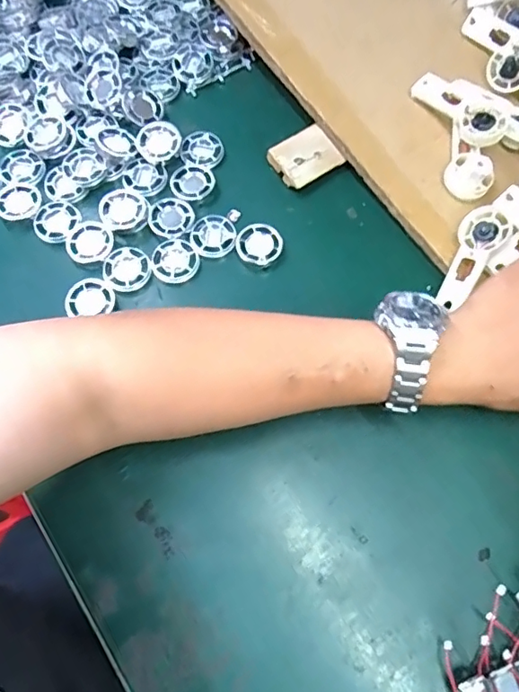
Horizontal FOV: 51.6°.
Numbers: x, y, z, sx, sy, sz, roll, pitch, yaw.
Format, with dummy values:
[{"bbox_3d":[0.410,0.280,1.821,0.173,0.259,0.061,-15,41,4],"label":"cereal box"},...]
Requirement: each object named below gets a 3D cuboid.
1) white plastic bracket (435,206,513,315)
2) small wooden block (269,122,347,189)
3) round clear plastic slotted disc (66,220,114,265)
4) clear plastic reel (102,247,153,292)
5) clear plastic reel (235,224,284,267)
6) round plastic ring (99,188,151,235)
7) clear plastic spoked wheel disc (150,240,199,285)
[{"bbox_3d":[0.173,-0.073,0.439,0.035,0.012,0.090,28,85,9],"label":"white plastic bracket"},{"bbox_3d":[0.042,-0.172,0.490,0.059,0.014,0.046,-33,74,-12],"label":"small wooden block"},{"bbox_3d":[-0.144,-0.089,0.455,0.038,0.004,0.039,0,70,-1],"label":"round clear plastic slotted disc"},{"bbox_3d":[-0.111,-0.065,0.448,0.039,0.007,0.039,0,70,-1],"label":"clear plastic reel"},{"bbox_3d":[0.000,-0.087,0.461,0.038,0.012,0.035,0,70,-1],"label":"clear plastic reel"},{"bbox_3d":[-0.118,-0.119,0.465,0.040,0.008,0.039,0,70,-1],"label":"round plastic ring"},{"bbox_3d":[-0.072,-0.072,0.455,0.039,0.007,0.039,0,70,-1],"label":"clear plastic spoked wheel disc"}]

